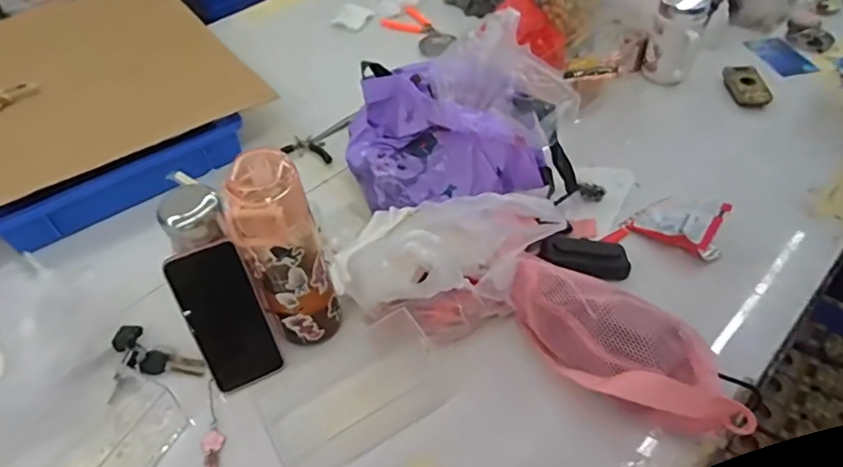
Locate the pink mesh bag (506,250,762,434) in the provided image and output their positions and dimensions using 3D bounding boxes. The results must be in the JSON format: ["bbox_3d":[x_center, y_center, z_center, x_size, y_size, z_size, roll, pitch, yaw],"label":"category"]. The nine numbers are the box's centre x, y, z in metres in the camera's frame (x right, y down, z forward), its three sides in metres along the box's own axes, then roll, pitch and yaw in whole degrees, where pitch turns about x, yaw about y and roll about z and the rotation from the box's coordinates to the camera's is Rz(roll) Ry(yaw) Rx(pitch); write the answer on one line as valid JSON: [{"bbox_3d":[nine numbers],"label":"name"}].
[{"bbox_3d":[0.207,0.119,0.577,0.256,0.074,0.113,27,55,26],"label":"pink mesh bag"}]

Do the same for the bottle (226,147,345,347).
[{"bbox_3d":[-0.138,0.025,0.575,0.074,0.229,0.075,-10,47,-4],"label":"bottle"}]

